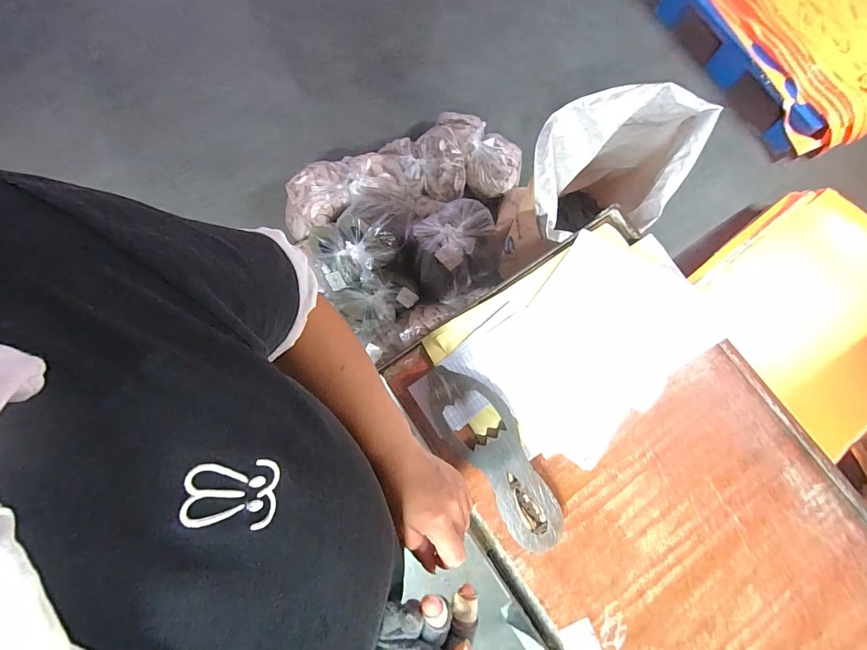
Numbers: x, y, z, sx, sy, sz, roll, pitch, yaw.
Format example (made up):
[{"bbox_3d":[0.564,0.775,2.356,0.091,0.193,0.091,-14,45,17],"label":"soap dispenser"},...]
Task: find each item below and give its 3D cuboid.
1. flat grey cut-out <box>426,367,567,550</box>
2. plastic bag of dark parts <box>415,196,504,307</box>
[{"bbox_3d":[0.088,0.182,0.550,0.100,0.020,0.283,-35,81,2],"label":"flat grey cut-out"},{"bbox_3d":[0.065,-0.227,1.143,0.256,0.147,0.278,-6,78,-2],"label":"plastic bag of dark parts"}]

